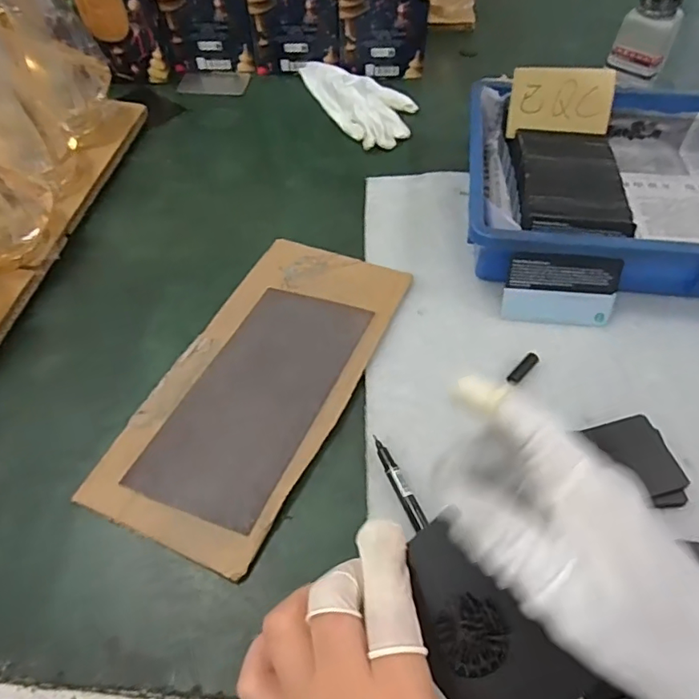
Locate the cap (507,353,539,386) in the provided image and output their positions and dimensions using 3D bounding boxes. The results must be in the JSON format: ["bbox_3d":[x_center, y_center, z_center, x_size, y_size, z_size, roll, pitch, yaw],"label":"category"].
[{"bbox_3d":[0.134,0.015,0.409,0.010,0.007,0.032,40,65,22],"label":"cap"}]

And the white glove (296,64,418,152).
[{"bbox_3d":[0.006,-0.309,0.641,0.098,0.020,0.191,-35,64,-20],"label":"white glove"}]

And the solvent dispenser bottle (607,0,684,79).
[{"bbox_3d":[0.320,-0.340,0.567,0.055,0.078,0.043,29,59,20],"label":"solvent dispenser bottle"}]

